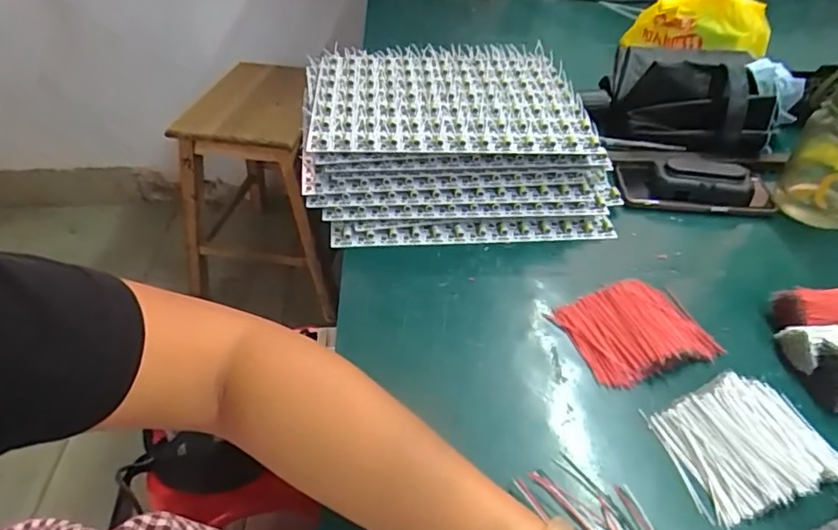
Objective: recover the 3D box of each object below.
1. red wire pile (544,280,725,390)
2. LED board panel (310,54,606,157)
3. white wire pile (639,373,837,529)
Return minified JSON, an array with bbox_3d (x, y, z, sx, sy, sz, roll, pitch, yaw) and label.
[{"bbox_3d":[0.182,0.051,0.476,0.108,0.022,0.090,-19,51,-13],"label":"red wire pile"},{"bbox_3d":[0.029,-0.189,0.638,0.288,0.020,0.238,-2,42,-4],"label":"LED board panel"},{"bbox_3d":[0.231,0.121,0.393,0.112,0.019,0.088,-15,50,-9],"label":"white wire pile"}]

